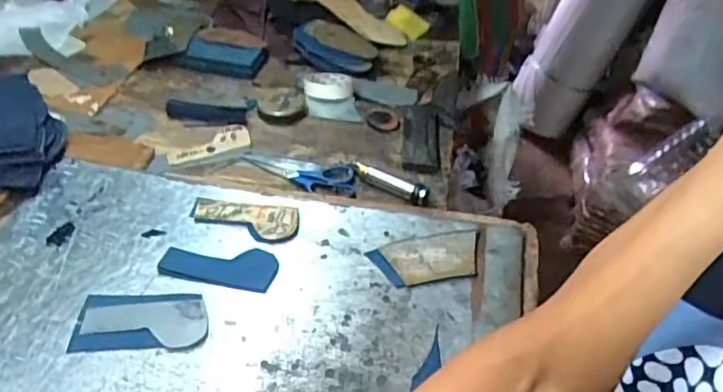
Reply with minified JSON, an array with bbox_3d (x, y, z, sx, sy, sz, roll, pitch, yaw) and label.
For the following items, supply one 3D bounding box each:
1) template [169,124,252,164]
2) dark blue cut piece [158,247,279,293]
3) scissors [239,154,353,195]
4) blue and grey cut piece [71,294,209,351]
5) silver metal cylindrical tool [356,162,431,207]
[{"bbox_3d":[-0.231,-0.079,0.858,0.122,0.007,0.048,-16,57,-15],"label":"template"},{"bbox_3d":[-0.163,0.078,0.655,0.129,0.009,0.059,7,43,4],"label":"dark blue cut piece"},{"bbox_3d":[-0.093,-0.033,0.811,0.171,0.014,0.066,10,43,7],"label":"scissors"},{"bbox_3d":[-0.232,0.132,0.598,0.135,0.006,0.068,-2,45,0],"label":"blue and grey cut piece"},{"bbox_3d":[0.043,-0.018,0.786,0.108,0.020,0.026,26,48,22],"label":"silver metal cylindrical tool"}]

